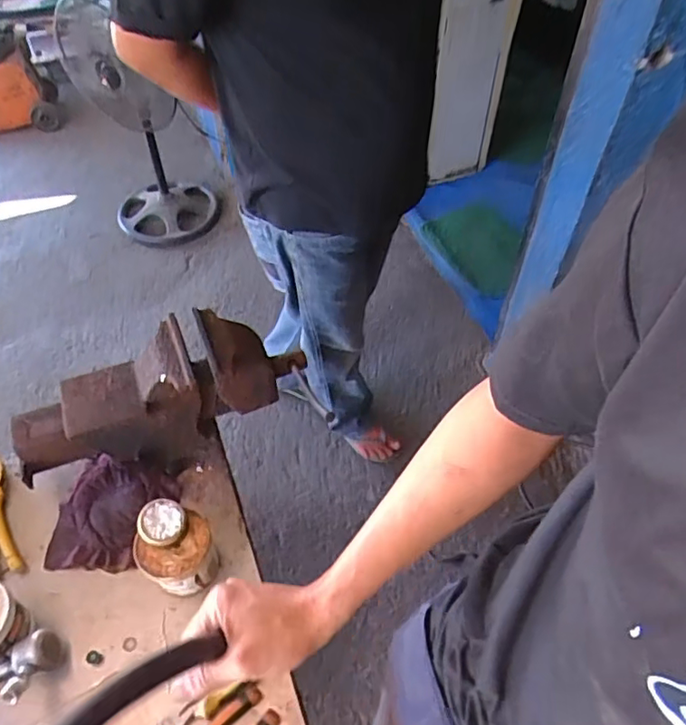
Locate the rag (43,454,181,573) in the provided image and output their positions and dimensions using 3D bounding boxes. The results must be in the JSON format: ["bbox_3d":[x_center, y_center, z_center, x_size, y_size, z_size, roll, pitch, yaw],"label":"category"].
[{"bbox_3d":[-0.327,0.216,0.818,0.142,0.030,0.157,9,52,9],"label":"rag"}]

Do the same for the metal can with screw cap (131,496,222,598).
[{"bbox_3d":[-0.211,0.240,0.739,0.083,0.119,0.079,10,54,10],"label":"metal can with screw cap"}]

